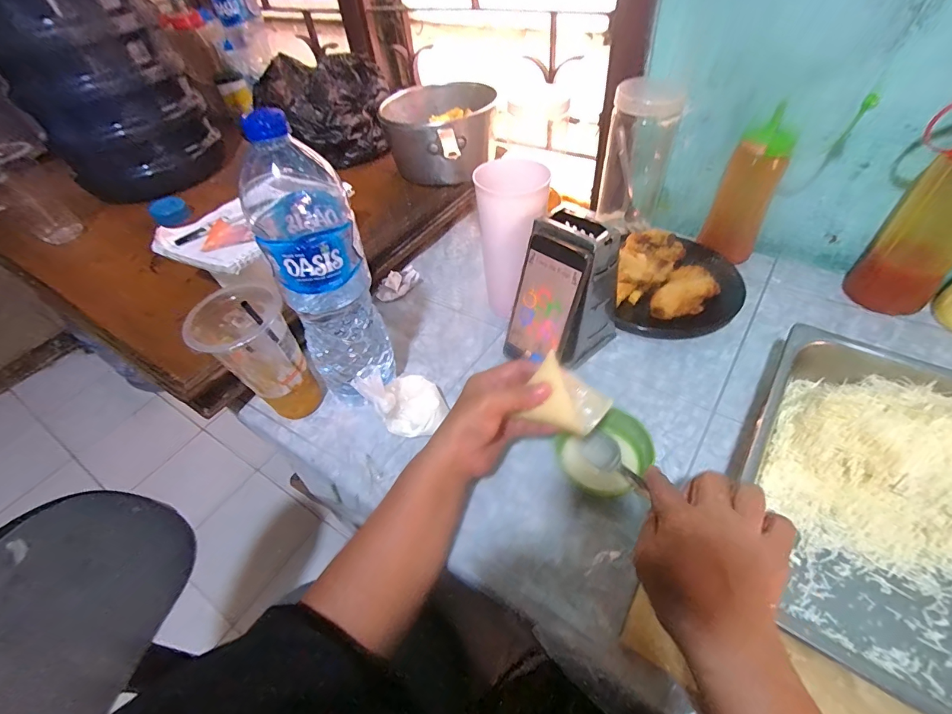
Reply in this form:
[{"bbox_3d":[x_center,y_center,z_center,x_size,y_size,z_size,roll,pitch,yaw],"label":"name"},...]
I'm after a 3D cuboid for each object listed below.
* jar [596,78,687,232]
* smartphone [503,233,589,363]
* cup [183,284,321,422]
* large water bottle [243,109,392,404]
[{"bbox_3d":[0.247,-0.294,0.652,0.087,0.205,0.084,16,52,20],"label":"jar"},{"bbox_3d":[0.077,-0.054,0.492,0.078,0.157,0.011,35,42,30],"label":"smartphone"},{"bbox_3d":[-0.230,0.010,0.467,0.082,0.159,0.093,-35,53,-23],"label":"cup"},{"bbox_3d":[-0.144,-0.059,0.426,0.090,0.302,0.107,-21,49,-12],"label":"large water bottle"}]

